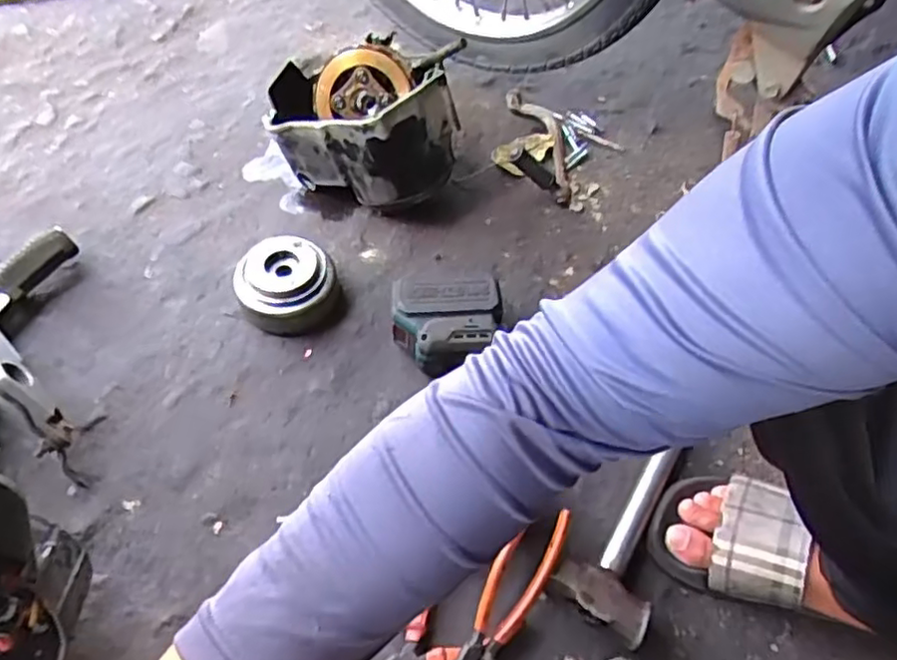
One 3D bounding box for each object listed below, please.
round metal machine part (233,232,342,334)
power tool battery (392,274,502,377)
[{"bbox_3d":[-0.176,-0.049,0.711,0.106,0.069,0.089,-13,59,-12],"label":"round metal machine part"},{"bbox_3d":[-0.002,-0.005,0.686,0.111,0.080,0.092,-6,58,-7],"label":"power tool battery"}]

